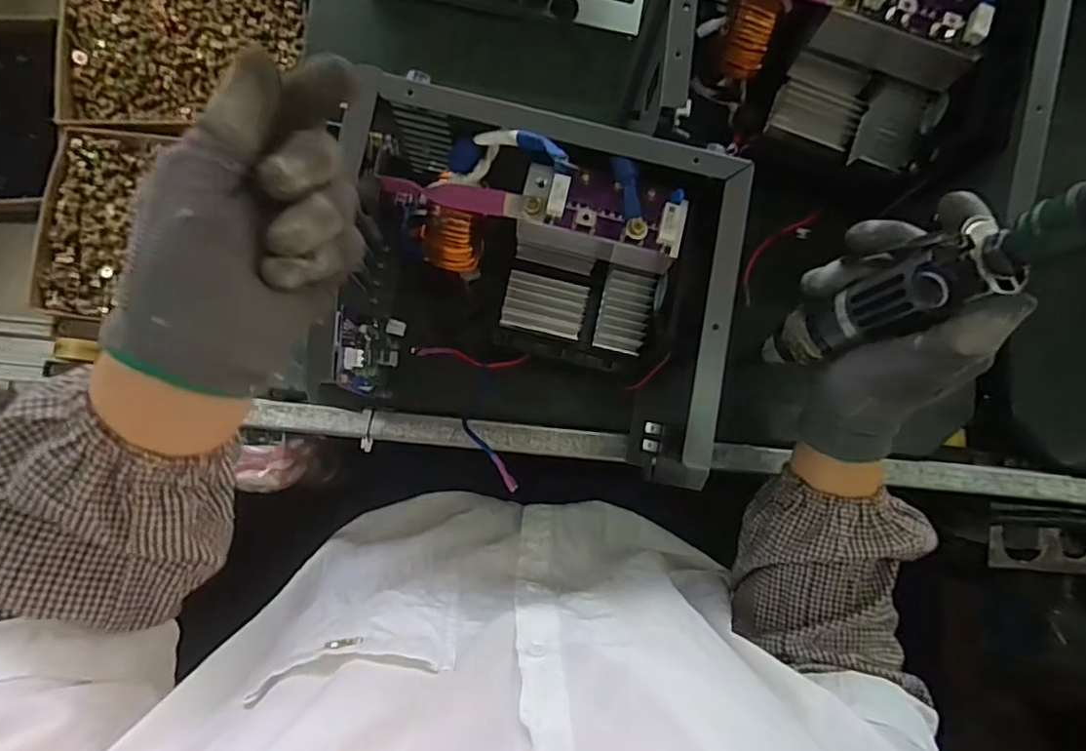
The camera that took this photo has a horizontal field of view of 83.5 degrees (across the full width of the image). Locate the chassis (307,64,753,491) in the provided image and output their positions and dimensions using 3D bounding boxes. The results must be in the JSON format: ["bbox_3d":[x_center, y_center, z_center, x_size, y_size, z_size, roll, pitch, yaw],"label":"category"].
[{"bbox_3d":[-0.016,-0.057,0.406,0.236,0.158,0.180,11,83,-1],"label":"chassis"}]

